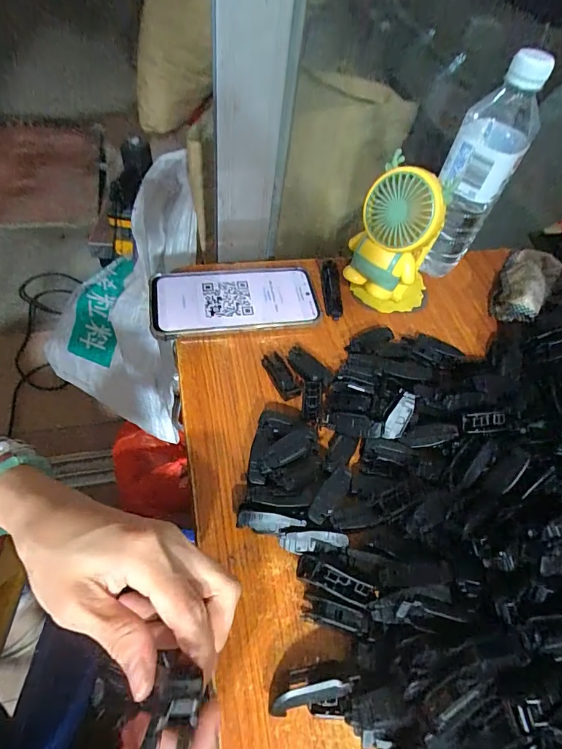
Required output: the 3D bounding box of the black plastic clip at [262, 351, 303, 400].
[{"bbox_3d":[0.000,0.000,0.373,0.019,0.011,0.048,-22,62,-22],"label":"black plastic clip"}]

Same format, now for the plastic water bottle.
[{"bbox_3d":[0.194,-0.197,0.421,0.064,0.209,0.071,29,57,12],"label":"plastic water bottle"}]

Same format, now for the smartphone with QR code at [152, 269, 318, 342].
[{"bbox_3d":[-0.047,-0.077,0.418,0.165,0.009,0.082,-7,58,-11],"label":"smartphone with QR code"}]

